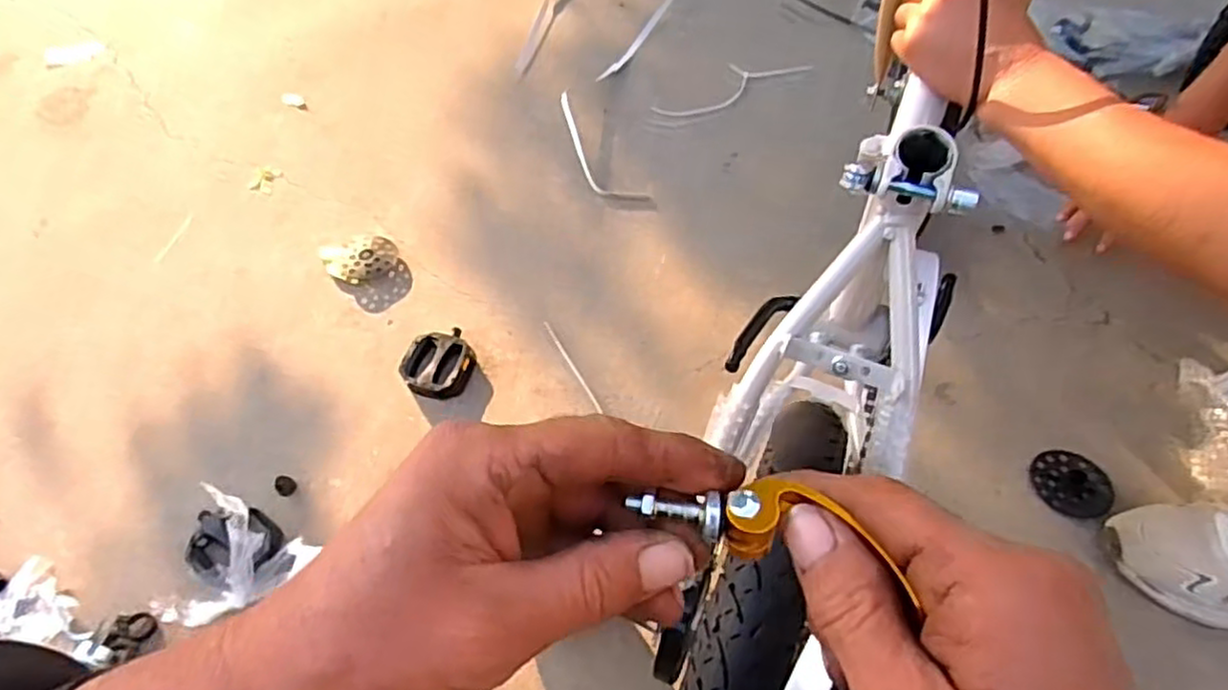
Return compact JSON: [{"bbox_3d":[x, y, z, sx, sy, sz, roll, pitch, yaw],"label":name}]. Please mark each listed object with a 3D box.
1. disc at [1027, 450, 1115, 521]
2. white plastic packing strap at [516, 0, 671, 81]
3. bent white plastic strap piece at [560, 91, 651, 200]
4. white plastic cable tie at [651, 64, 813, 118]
[{"bbox_3d":[0.459,0.137,0.724,0.073,0.012,0.066,7,55,6],"label":"disc"},{"bbox_3d":[-0.033,-0.548,1.192,0.197,0.033,0.329,21,58,15],"label":"white plastic packing strap"},{"bbox_3d":[-0.028,-0.271,1.006,0.064,0.011,0.204,-26,73,-16],"label":"bent white plastic strap piece"},{"bbox_3d":[0.171,-0.394,1.096,0.245,0.012,0.079,-23,56,-8],"label":"white plastic cable tie"}]

